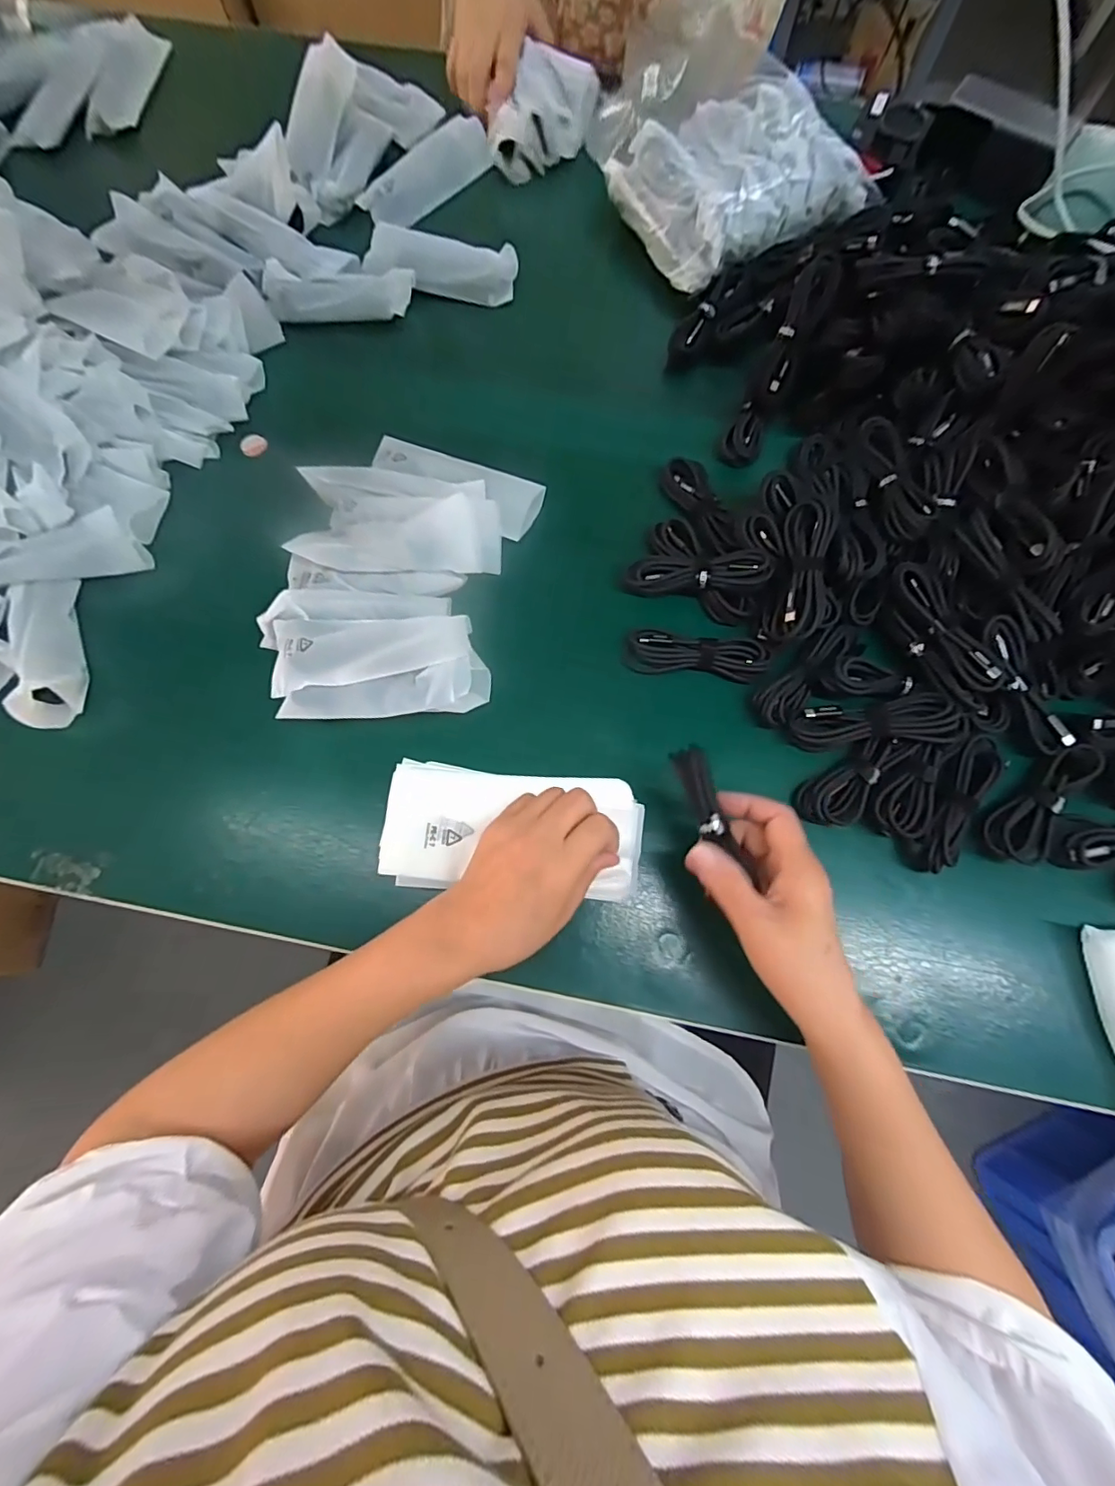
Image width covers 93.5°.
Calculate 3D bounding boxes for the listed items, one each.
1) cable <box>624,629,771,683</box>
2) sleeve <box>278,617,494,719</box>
[{"bbox_3d":[0.113,-0.071,0.430,0.113,0.019,0.032,7,76,2],"label":"cable"},{"bbox_3d":[-0.139,-0.060,0.407,0.162,0.017,0.077,-2,76,-1],"label":"sleeve"}]

